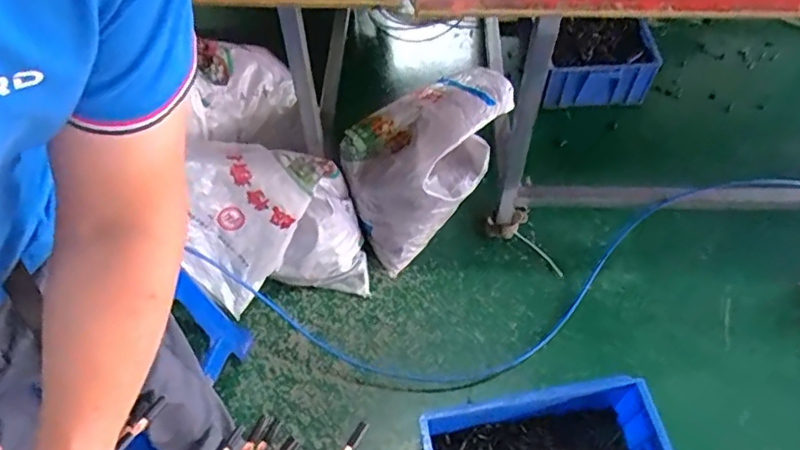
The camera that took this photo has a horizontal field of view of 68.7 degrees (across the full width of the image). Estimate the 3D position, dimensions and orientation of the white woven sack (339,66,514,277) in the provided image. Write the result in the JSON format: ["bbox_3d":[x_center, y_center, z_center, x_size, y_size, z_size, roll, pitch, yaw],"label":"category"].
[{"bbox_3d":[0.098,-0.172,1.612,0.555,0.288,0.327,-33,61,-21],"label":"white woven sack"}]

